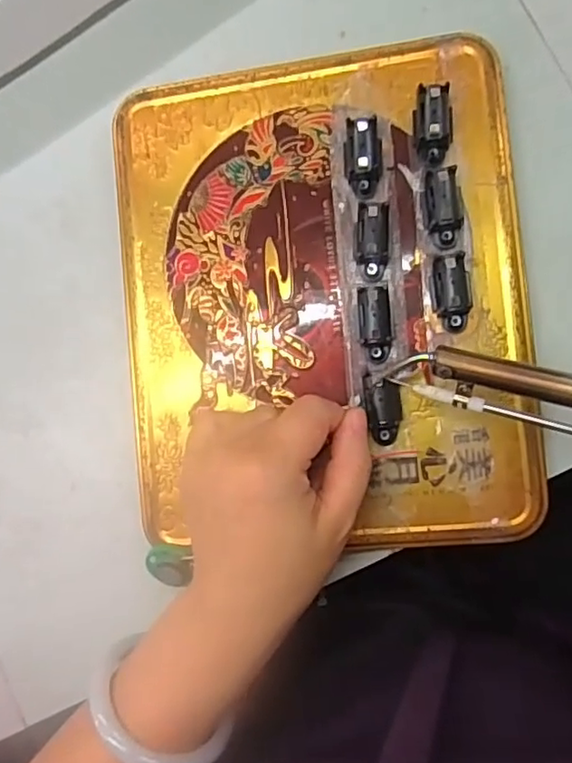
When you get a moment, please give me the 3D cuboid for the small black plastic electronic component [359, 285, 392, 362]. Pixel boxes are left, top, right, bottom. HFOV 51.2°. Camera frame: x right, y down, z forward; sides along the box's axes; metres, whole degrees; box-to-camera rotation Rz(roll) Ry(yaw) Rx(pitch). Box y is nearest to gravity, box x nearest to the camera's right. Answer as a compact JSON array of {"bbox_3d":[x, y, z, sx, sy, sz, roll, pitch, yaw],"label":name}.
[{"bbox_3d":[0.042,-0.027,0.279,0.015,0.007,0.035,-3,88,9],"label":"small black plastic electronic component"}]

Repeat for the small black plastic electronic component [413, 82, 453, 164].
[{"bbox_3d":[0.069,-0.119,0.277,0.017,0.012,0.035,-5,88,9],"label":"small black plastic electronic component"}]

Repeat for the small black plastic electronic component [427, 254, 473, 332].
[{"bbox_3d":[0.076,-0.041,0.273,0.019,0.013,0.033,-7,88,9],"label":"small black plastic electronic component"}]

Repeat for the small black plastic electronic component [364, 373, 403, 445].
[{"bbox_3d":[0.046,0.013,0.280,0.017,0.005,0.032,-2,89,9],"label":"small black plastic electronic component"}]

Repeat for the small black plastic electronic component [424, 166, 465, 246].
[{"bbox_3d":[0.073,-0.080,0.275,0.015,0.013,0.033,-7,88,9],"label":"small black plastic electronic component"}]

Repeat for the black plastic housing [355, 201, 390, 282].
[{"bbox_3d":[0.040,-0.066,0.277,0.016,0.013,0.035,0,89,9],"label":"black plastic housing"}]

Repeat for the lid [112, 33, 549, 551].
[{"bbox_3d":[0.014,-0.039,0.285,0.191,0.014,0.233,-6,88,9],"label":"lid"}]

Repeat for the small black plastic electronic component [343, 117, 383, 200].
[{"bbox_3d":[0.036,-0.106,0.280,0.018,0.016,0.035,-4,88,9],"label":"small black plastic electronic component"}]

